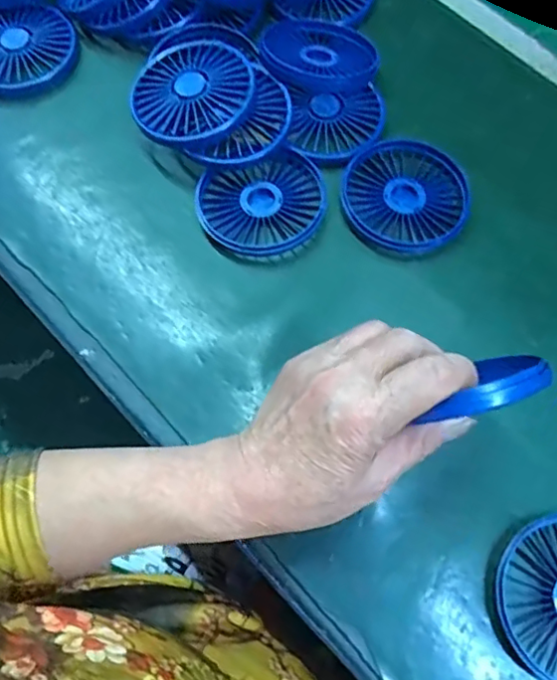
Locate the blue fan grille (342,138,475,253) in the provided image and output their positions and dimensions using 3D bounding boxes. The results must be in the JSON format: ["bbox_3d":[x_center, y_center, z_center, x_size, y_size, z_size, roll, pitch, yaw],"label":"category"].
[{"bbox_3d":[0.091,-0.104,0.417,0.086,0.013,0.084,0,69,0],"label":"blue fan grille"}]

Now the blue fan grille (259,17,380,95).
[{"bbox_3d":[0.031,-0.220,0.449,0.086,0.018,0.080,0,69,0],"label":"blue fan grille"}]

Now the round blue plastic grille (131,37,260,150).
[{"bbox_3d":[-0.061,-0.176,0.415,0.087,0.008,0.088,-2,72,7],"label":"round blue plastic grille"}]

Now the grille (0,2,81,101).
[{"bbox_3d":[-0.205,-0.229,0.466,0.086,0.023,0.086,0,69,0],"label":"grille"}]

